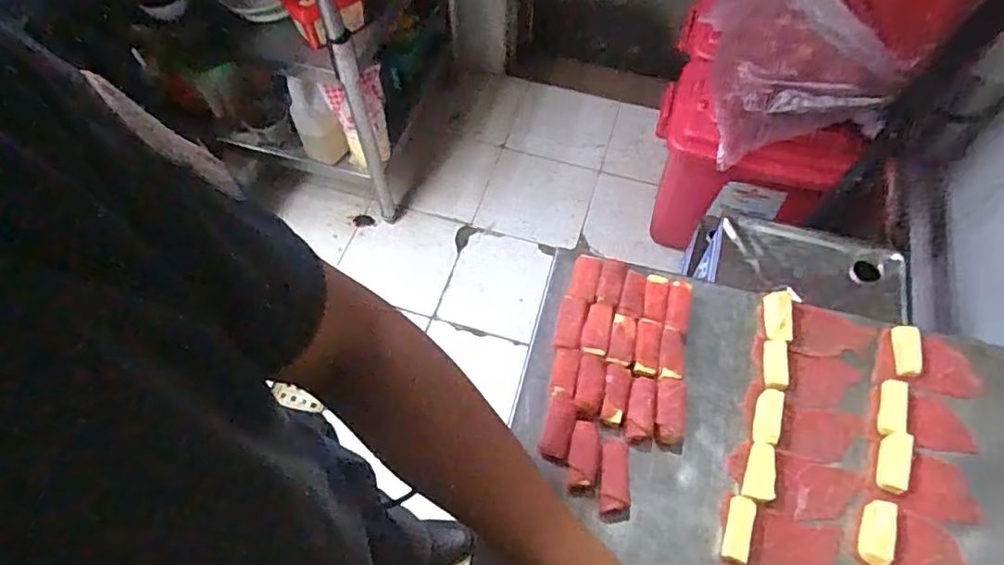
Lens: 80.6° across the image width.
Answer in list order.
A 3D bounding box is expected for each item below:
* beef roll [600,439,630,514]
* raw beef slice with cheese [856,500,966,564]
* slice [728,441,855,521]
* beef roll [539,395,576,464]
[{"bbox_3d":[0.090,0.158,0.481,0.023,0.024,0.056,6,61,2],"label":"beef roll"},{"bbox_3d":[0.318,0.202,0.455,0.083,0.012,0.052,15,62,7],"label":"raw beef slice with cheese"},{"bbox_3d":[0.236,0.162,0.481,0.096,0.011,0.049,15,62,7],"label":"slice"},{"bbox_3d":[0.047,0.122,0.494,0.024,0.022,0.054,12,61,6],"label":"beef roll"}]

